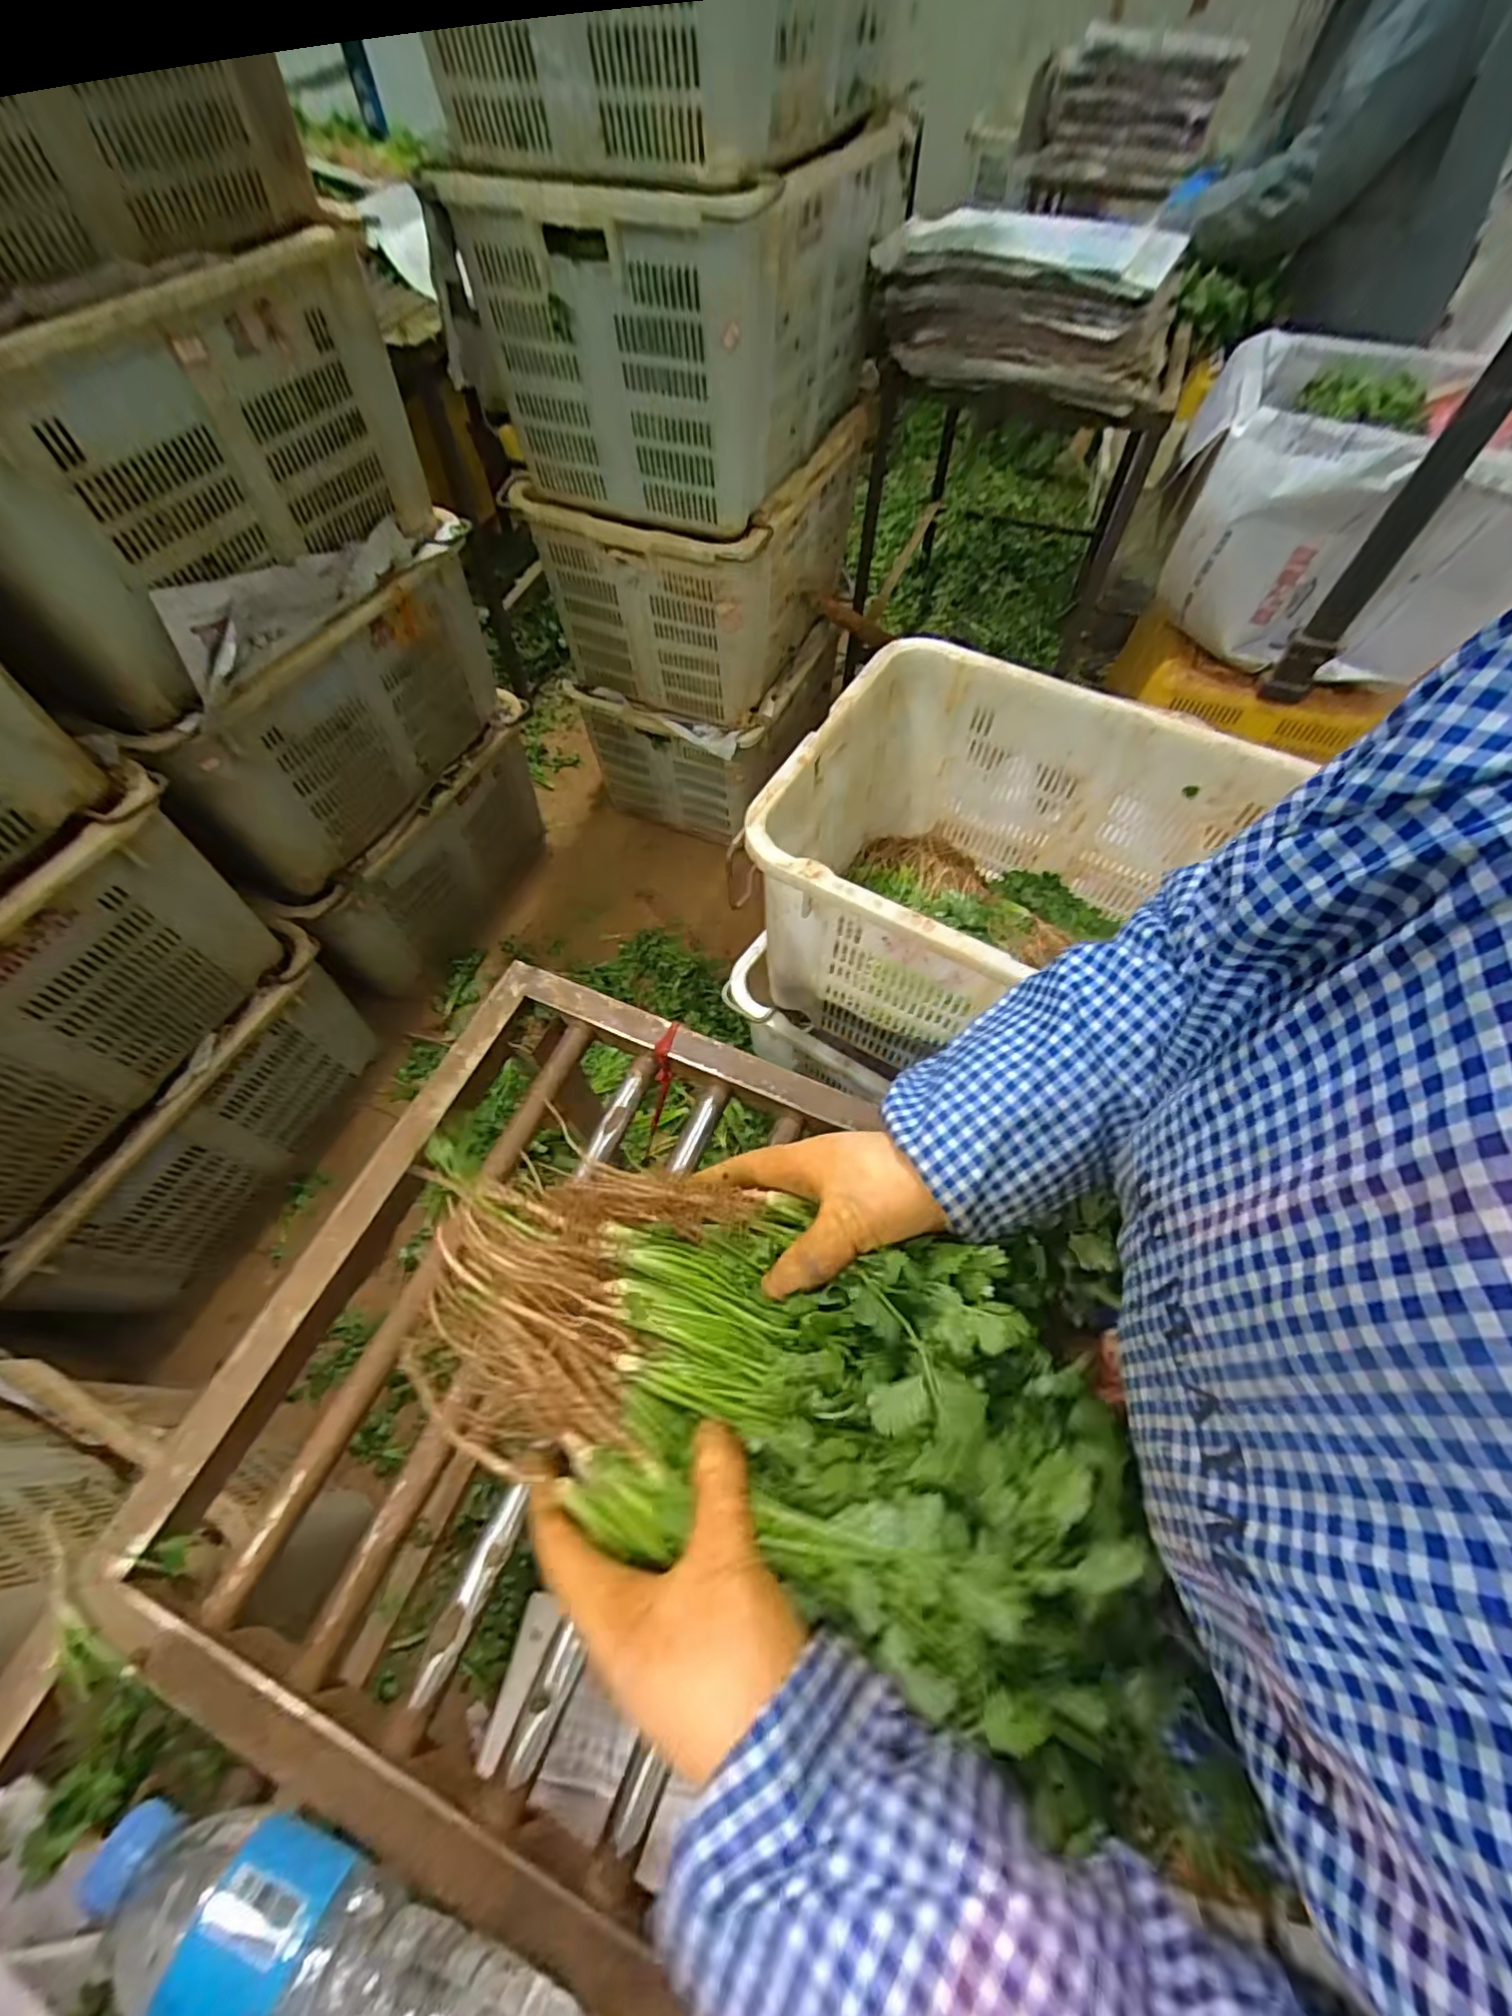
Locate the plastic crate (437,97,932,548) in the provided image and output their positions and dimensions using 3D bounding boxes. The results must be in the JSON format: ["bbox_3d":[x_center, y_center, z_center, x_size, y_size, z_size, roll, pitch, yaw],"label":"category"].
[{"bbox_3d":[-0.087,-1.125,1.091,0.455,0.356,0.638,23,62,13],"label":"plastic crate"}]

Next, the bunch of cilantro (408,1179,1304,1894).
[{"bbox_3d":[0.027,0.173,0.338,0.381,0.102,0.221,18,62,8],"label":"bunch of cilantro"}]

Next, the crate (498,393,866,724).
[{"bbox_3d":[-0.098,-0.921,1.373,0.437,0.368,0.557,23,62,13],"label":"crate"}]

